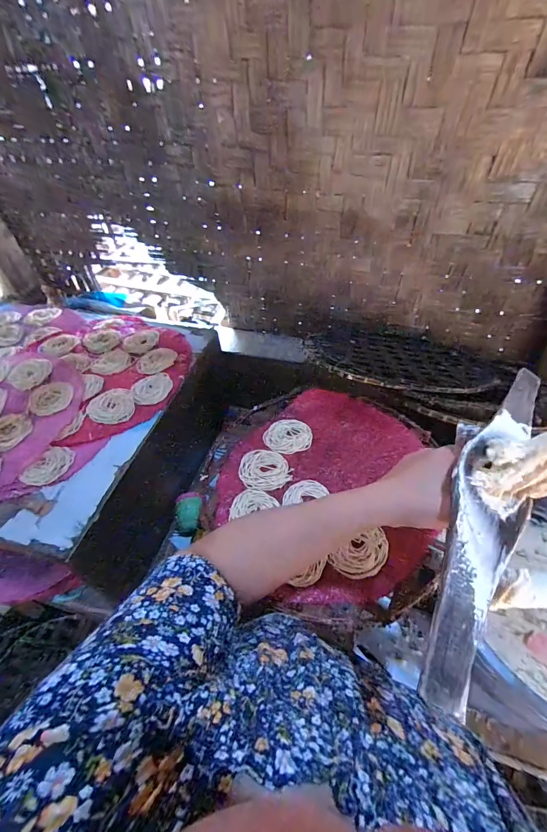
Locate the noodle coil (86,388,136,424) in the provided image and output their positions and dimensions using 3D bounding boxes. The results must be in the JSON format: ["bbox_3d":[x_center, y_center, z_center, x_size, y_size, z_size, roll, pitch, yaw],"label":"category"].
[{"bbox_3d":[-0.286,-0.018,0.622,0.075,0.013,0.081,-2,47,2],"label":"noodle coil"}]

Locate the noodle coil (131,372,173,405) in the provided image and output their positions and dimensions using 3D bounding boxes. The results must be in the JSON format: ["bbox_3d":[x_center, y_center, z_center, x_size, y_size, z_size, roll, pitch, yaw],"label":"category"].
[{"bbox_3d":[-0.225,-0.053,0.658,0.072,0.016,0.074,-2,47,2],"label":"noodle coil"}]

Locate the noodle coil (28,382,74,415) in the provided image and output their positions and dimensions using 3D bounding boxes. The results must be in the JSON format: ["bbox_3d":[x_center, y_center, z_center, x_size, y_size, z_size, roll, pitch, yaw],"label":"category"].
[{"bbox_3d":[-0.399,-0.033,0.632,0.070,0.010,0.075,-2,47,2],"label":"noodle coil"}]

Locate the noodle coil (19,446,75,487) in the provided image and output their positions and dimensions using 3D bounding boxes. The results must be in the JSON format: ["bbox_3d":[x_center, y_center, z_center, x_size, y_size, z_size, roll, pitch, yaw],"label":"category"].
[{"bbox_3d":[-0.341,0.076,0.537,0.049,0.008,0.075,19,51,21],"label":"noodle coil"}]

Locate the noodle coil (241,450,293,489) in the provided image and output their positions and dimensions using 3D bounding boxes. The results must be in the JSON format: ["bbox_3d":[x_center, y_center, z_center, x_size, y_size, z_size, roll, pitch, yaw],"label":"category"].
[{"bbox_3d":[-0.016,0.085,0.563,0.076,0.007,0.077,-2,47,2],"label":"noodle coil"}]

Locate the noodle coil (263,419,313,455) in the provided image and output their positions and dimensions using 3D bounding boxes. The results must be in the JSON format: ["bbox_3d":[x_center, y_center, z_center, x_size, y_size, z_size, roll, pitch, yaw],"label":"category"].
[{"bbox_3d":[0.025,0.034,0.609,0.079,0.010,0.072,-2,47,2],"label":"noodle coil"}]

